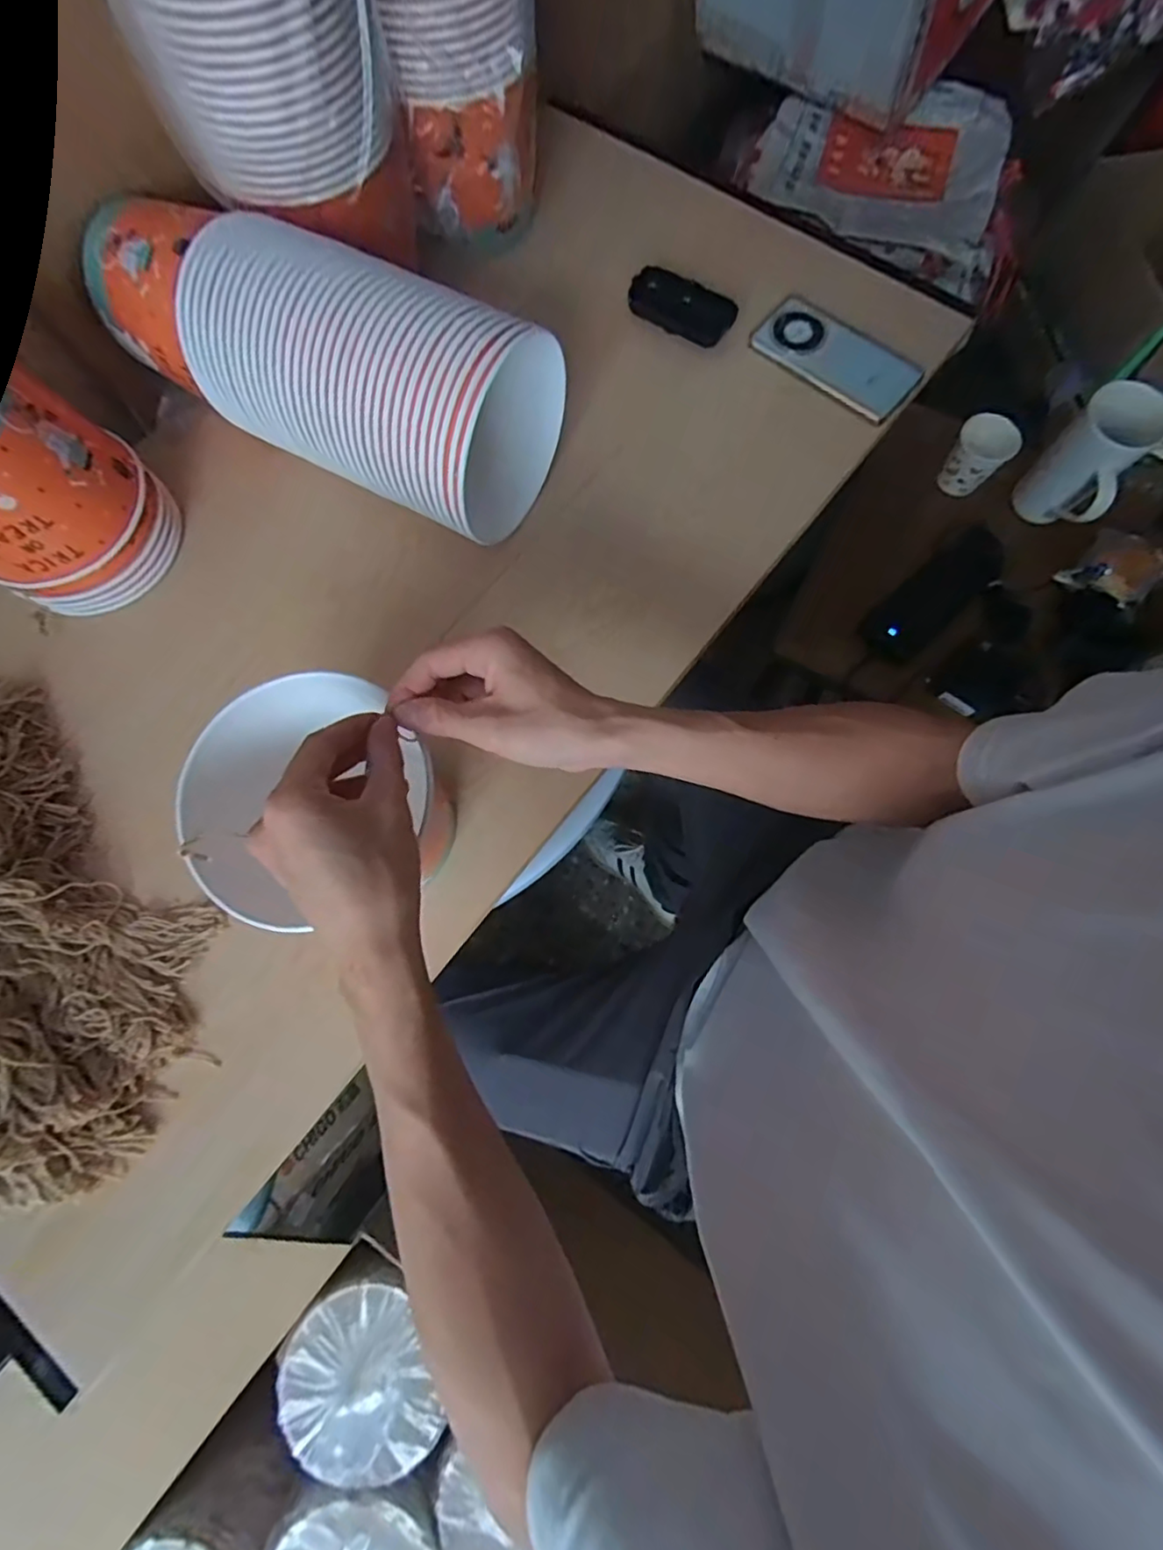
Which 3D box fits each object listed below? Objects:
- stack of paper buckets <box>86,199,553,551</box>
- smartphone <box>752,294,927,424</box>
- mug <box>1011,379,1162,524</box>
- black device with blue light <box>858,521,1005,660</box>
[{"bbox_3d":[-0.223,-0.363,0.495,0.407,0.127,0.154,33,80,9],"label":"stack of paper buckets"},{"bbox_3d":[0.258,-0.427,0.602,0.165,0.009,0.083,41,81,10],"label":"smartphone"},{"bbox_3d":[0.597,-0.367,0.706,0.085,0.133,0.097,33,80,9],"label":"mug"},{"bbox_3d":[0.449,-0.233,0.738,0.231,0.026,0.071,-42,79,-8],"label":"black device with blue light"}]

